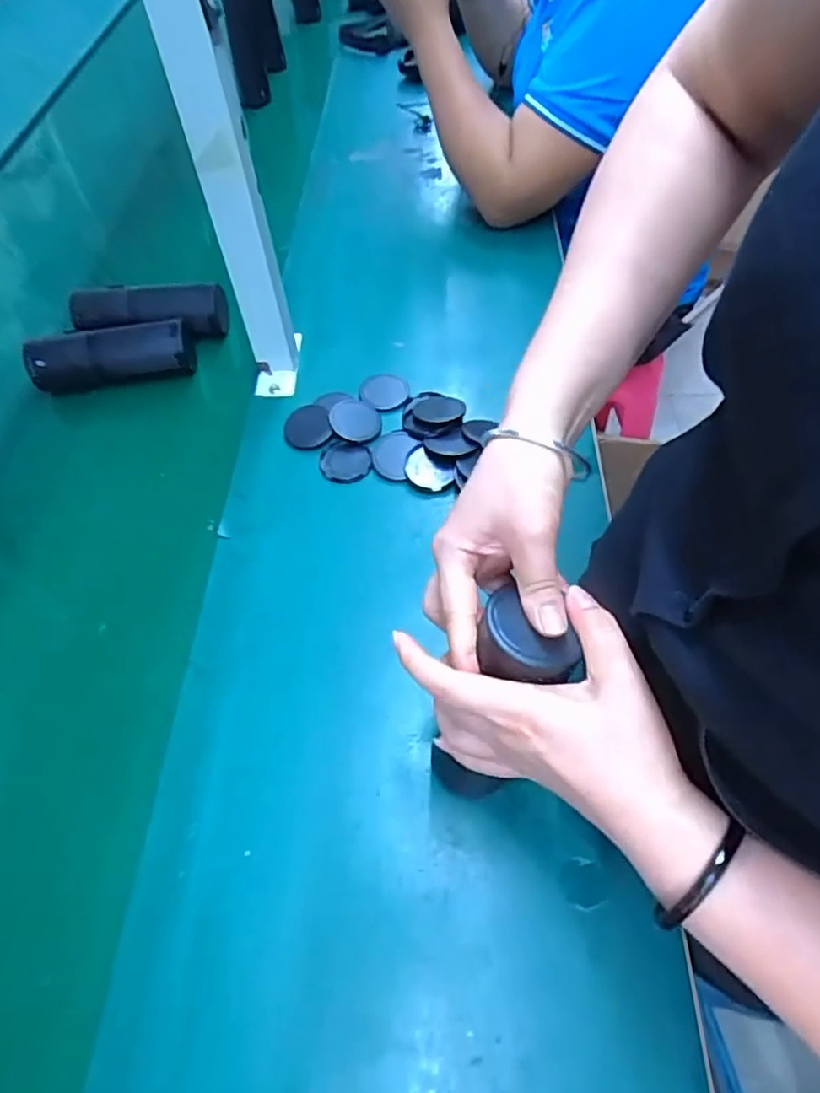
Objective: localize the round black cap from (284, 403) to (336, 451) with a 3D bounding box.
[{"bbox_3d":[-0.103,-0.119,0.624,0.049,0.008,0.049,-4,70,10],"label":"round black cap"}]

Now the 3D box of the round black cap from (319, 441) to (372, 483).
[{"bbox_3d":[-0.062,-0.081,0.601,0.048,0.009,0.045,-2,57,3],"label":"round black cap"}]

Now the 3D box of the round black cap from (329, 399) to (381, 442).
[{"bbox_3d":[-0.055,-0.127,0.621,0.048,0.010,0.051,-2,57,3],"label":"round black cap"}]

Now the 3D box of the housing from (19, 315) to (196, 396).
[{"bbox_3d":[-0.324,-0.210,0.683,0.176,0.063,0.065,-10,57,-3],"label":"housing"}]

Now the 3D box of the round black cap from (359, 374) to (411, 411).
[{"bbox_3d":[-0.028,-0.164,0.654,0.050,0.010,0.048,-2,57,3],"label":"round black cap"}]

